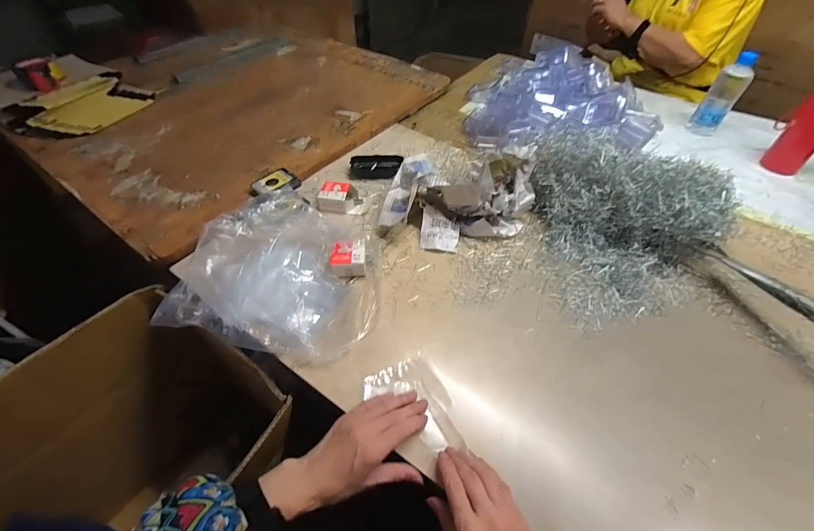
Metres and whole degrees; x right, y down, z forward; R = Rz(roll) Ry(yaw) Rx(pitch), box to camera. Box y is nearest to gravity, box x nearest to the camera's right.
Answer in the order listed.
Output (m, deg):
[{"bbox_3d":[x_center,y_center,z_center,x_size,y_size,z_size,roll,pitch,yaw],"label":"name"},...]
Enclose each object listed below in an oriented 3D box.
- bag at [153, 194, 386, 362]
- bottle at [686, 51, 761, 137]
[{"bbox_3d":[-0.182,-0.012,0.568,0.299,0.055,0.284,11,52,6],"label":"bag"},{"bbox_3d":[0.743,-0.396,0.868,0.065,0.177,0.053,36,57,23],"label":"bottle"}]

